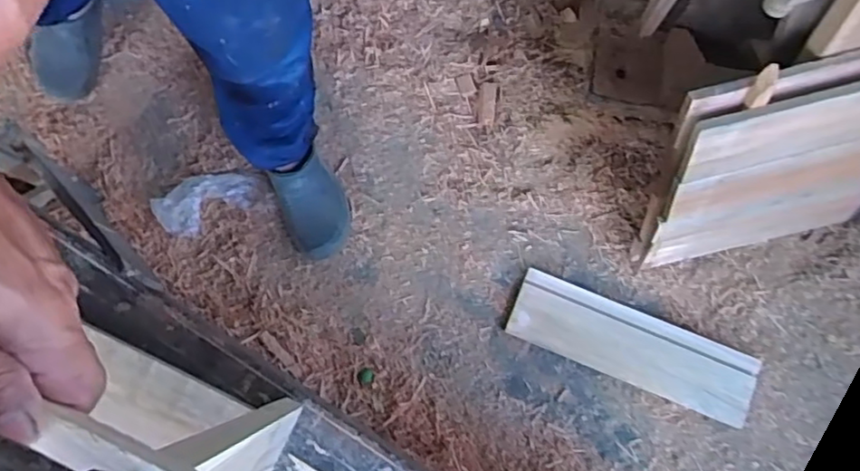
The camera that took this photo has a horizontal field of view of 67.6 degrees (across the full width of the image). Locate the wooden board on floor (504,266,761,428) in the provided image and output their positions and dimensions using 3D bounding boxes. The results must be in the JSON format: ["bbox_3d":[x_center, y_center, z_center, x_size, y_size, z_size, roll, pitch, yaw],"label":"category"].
[{"bbox_3d":[0.331,0.178,1.053,0.396,0.025,0.119,23,79,-1],"label":"wooden board on floor"}]

